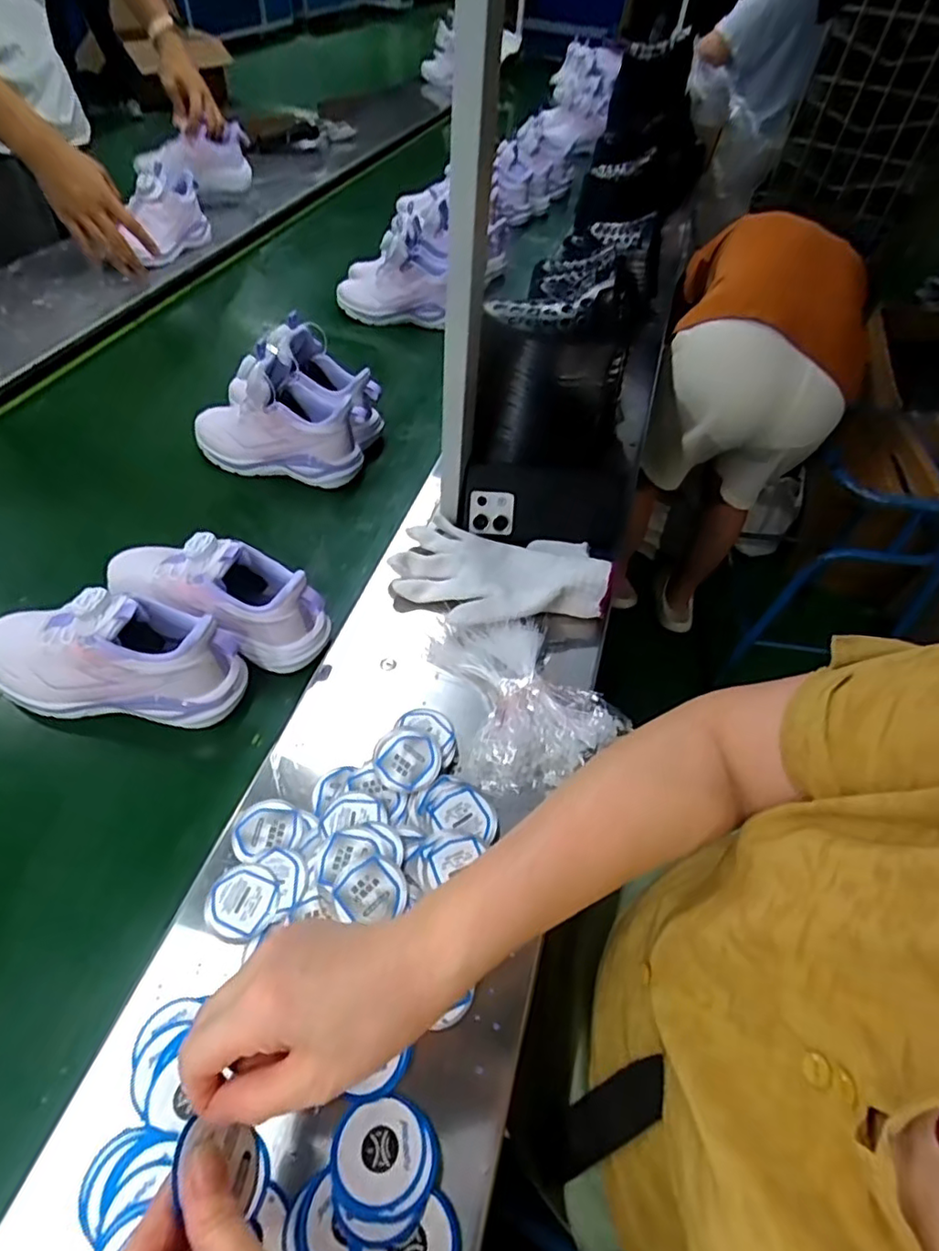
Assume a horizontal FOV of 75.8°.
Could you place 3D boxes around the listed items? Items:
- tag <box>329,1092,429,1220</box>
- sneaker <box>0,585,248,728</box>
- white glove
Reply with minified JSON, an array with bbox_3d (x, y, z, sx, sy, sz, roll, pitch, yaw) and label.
[{"bbox_3d":[-0.049,0.286,0.328,0.049,0.004,0.050,3,37,-2],"label":"tag"},{"bbox_3d":[-0.302,0.020,0.495,0.219,0.101,0.075,8,50,3],"label":"sneaker"},{"bbox_3d":[0.031,-0.052,0.595,0.202,0.027,0.137,8,51,3],"label":"white glove"}]

